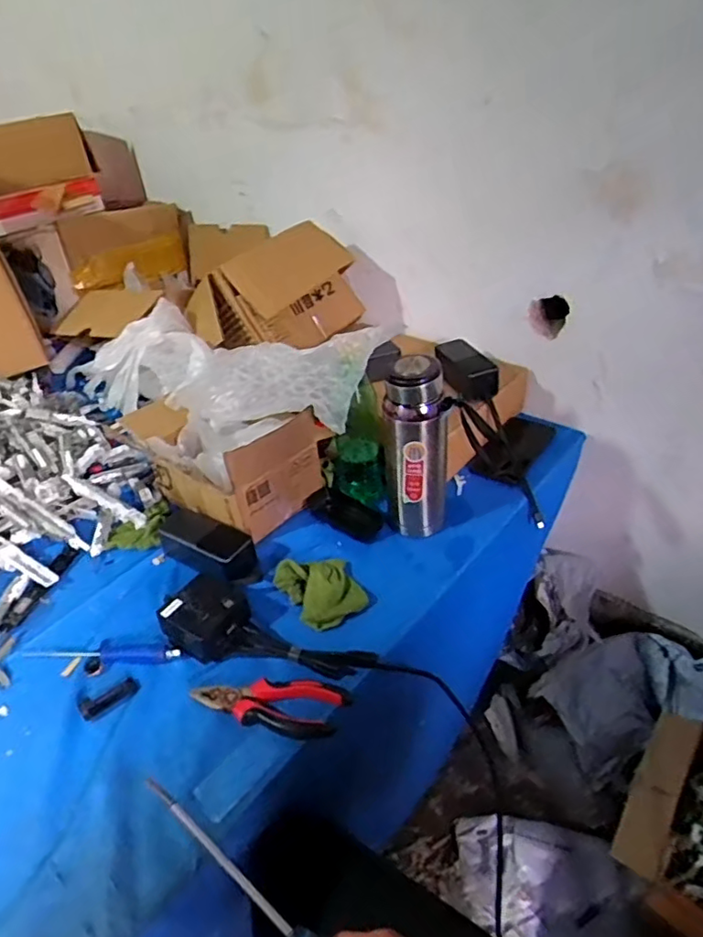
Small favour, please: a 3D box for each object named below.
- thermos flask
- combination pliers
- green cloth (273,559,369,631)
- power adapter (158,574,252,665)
[{"bbox_3d":[0.083,-0.027,0.748,0.077,0.230,0.077,-1,36,7],"label":"thermos flask"},{"bbox_3d":[-0.082,0.238,0.587,0.154,0.014,0.059,-3,36,4],"label":"combination pliers"},{"bbox_3d":[-0.035,0.146,0.709,0.089,0.031,0.095,-19,38,-17],"label":"green cloth"},{"bbox_3d":[-0.165,0.169,0.669,0.089,0.045,0.077,19,42,30],"label":"power adapter"}]

